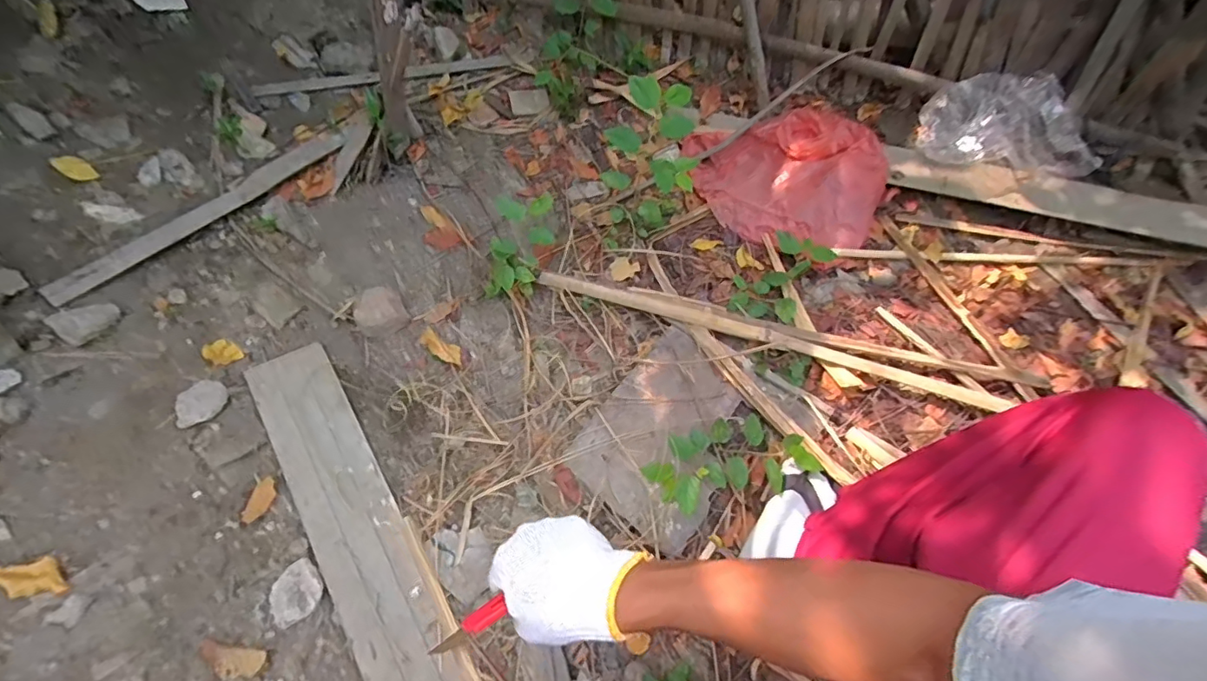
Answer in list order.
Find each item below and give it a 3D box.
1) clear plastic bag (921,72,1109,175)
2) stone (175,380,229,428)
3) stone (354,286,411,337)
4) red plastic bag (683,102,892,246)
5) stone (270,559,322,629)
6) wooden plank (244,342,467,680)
[{"bbox_3d":[0.781,-0.427,1.063,0.291,0.121,0.157,5,55,2],"label":"clear plastic bag"},{"bbox_3d":[-0.550,0.085,0.750,0.042,0.030,0.069,30,59,18],"label":"stone"},{"bbox_3d":[-0.353,-0.045,0.874,0.075,0.039,0.077,-24,59,-18],"label":"stone"},{"bbox_3d":[0.365,-0.332,1.098,0.381,0.103,0.289,1,55,-2],"label":"red plastic bag"},{"bbox_3d":[-0.374,0.305,0.671,0.052,0.020,0.065,-26,60,-19],"label":"stone"},{"bbox_3d":[-0.313,0.256,0.710,0.107,0.020,0.599,-26,68,-22],"label":"wooden plank"}]

